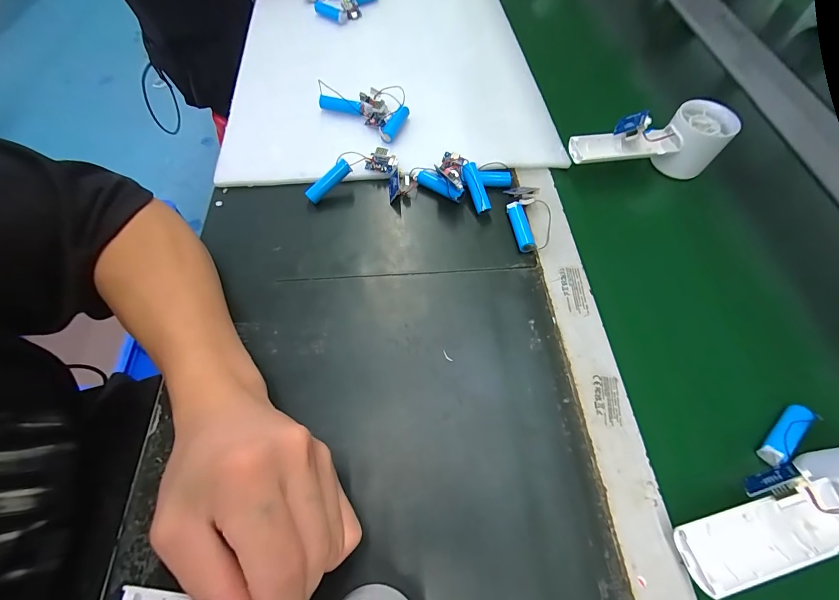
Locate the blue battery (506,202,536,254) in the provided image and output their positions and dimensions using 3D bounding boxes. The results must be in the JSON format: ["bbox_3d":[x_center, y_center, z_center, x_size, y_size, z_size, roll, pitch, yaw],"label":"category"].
[{"bbox_3d":[0.094,-0.068,0.341,0.015,0.015,0.050,-9,56,-1],"label":"blue battery"}]

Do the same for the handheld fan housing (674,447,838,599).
[{"bbox_3d":[0.227,0.124,0.214,0.154,0.050,0.056,-9,56,-2],"label":"handheld fan housing"}]

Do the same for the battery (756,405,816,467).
[{"bbox_3d":[0.255,0.093,0.254,0.054,0.014,0.012,-35,61,-17],"label":"battery"}]

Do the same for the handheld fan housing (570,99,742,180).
[{"bbox_3d":[0.231,-0.161,0.379,0.154,0.055,0.051,-4,61,-2],"label":"handheld fan housing"}]

